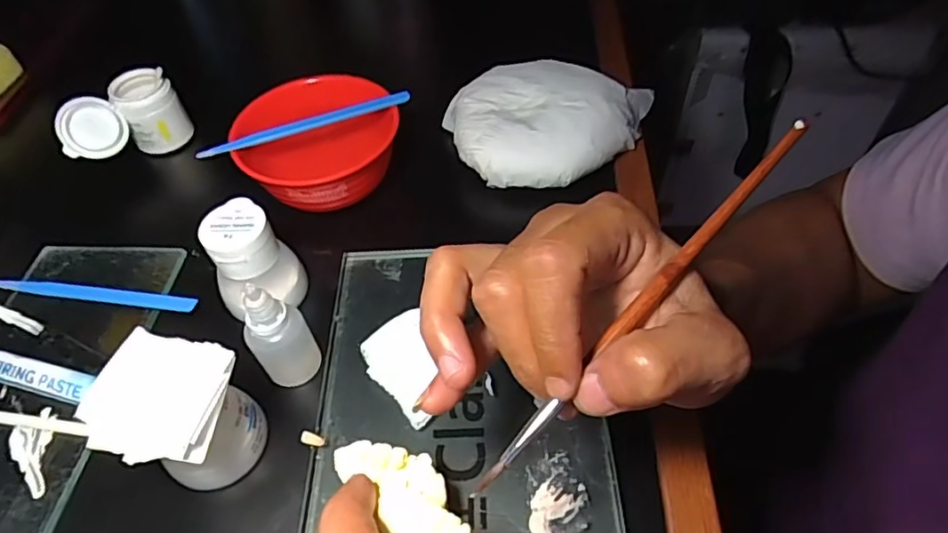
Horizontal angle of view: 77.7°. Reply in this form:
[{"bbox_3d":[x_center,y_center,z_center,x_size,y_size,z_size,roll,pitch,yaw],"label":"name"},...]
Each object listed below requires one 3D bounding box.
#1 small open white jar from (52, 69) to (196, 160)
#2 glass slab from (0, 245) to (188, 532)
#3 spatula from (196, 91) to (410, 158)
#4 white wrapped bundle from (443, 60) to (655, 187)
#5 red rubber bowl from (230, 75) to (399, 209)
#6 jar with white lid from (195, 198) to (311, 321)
[{"bbox_3d":[-0.266,-0.108,0.445,0.045,0.051,0.087,34,60,26],"label":"small open white jar"},{"bbox_3d":[-0.250,0.064,0.338,0.104,0.015,0.196,3,54,4],"label":"glass slab"},{"bbox_3d":[-0.111,-0.095,0.393,0.141,0.011,0.009,-17,52,-11],"label":"spatula"},{"bbox_3d":[0.051,-0.106,0.423,0.149,0.039,0.106,7,52,8],"label":"white wrapped bundle"},{"bbox_3d":[-0.106,-0.081,0.412,0.109,0.054,0.102,-27,55,-18],"label":"red rubber bowl"},{"bbox_3d":[-0.129,-0.002,0.345,0.049,0.060,0.043,-27,55,-18],"label":"jar with white lid"}]

